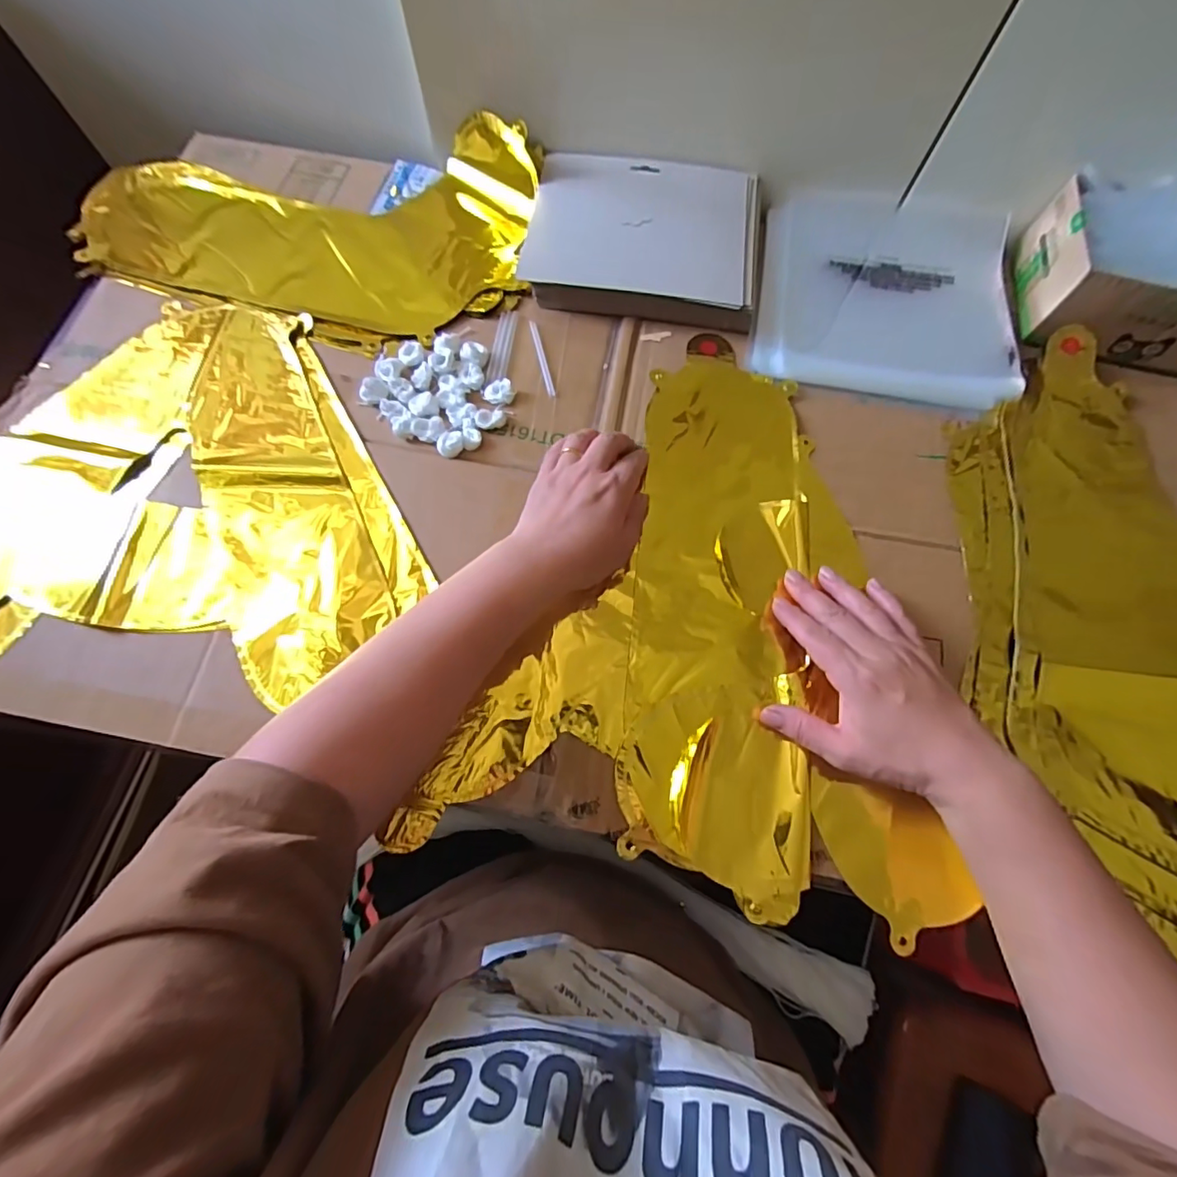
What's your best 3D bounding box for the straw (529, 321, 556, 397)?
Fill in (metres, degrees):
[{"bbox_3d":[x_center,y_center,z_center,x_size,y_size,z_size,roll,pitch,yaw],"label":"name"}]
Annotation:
[{"bbox_3d":[-0.040,-0.198,0.459,0.007,0.004,0.079,-13,72,-6],"label":"straw"}]

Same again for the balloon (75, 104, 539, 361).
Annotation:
[{"bbox_3d":[-0.265,-0.352,0.491,0.418,0.065,0.237,17,72,3],"label":"balloon"}]

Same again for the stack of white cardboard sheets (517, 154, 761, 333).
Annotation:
[{"bbox_3d":[0.051,-0.317,0.483,0.201,0.028,0.162,11,71,1],"label":"stack of white cardboard sheets"}]

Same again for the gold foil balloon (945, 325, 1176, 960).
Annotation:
[{"bbox_3d":[0.385,0.018,0.388,0.212,0.014,0.443,8,71,0],"label":"gold foil balloon"}]

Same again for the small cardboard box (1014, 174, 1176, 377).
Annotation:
[{"bbox_3d":[0.480,-0.264,0.456,0.179,0.069,0.130,12,71,2],"label":"small cardboard box"}]

